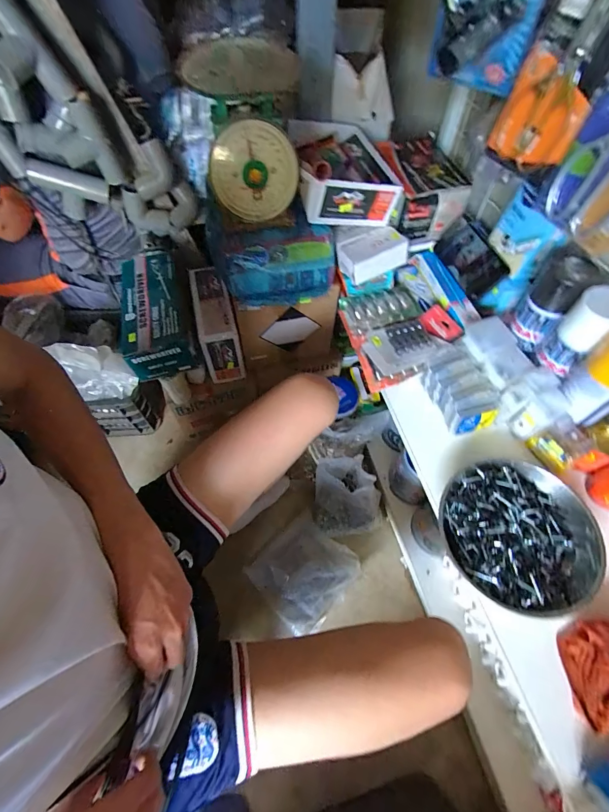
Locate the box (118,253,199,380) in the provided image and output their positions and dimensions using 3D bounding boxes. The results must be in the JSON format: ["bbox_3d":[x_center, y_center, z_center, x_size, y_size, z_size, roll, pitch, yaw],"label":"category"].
[{"bbox_3d":[-0.308,-0.198,0.721,0.128,0.071,0.286,-16,60,-10],"label":"box"}]

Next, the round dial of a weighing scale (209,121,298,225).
[{"bbox_3d":[-0.079,-0.362,0.541,0.132,0.124,0.042,2,59,0],"label":"round dial of a weighing scale"}]

